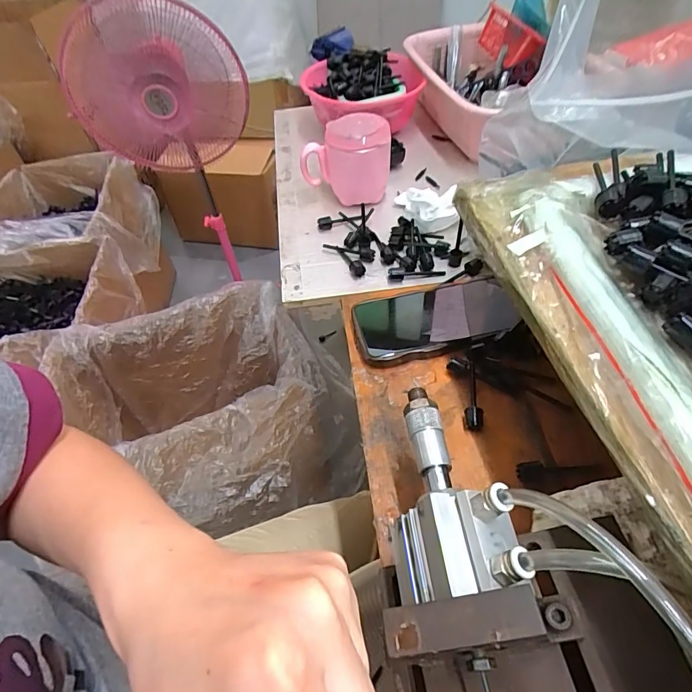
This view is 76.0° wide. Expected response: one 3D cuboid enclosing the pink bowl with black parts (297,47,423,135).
[{"bbox_3d":[0.024,-0.390,0.686,0.179,0.091,0.167,-2,51,3],"label":"pink bowl with black parts"}]

